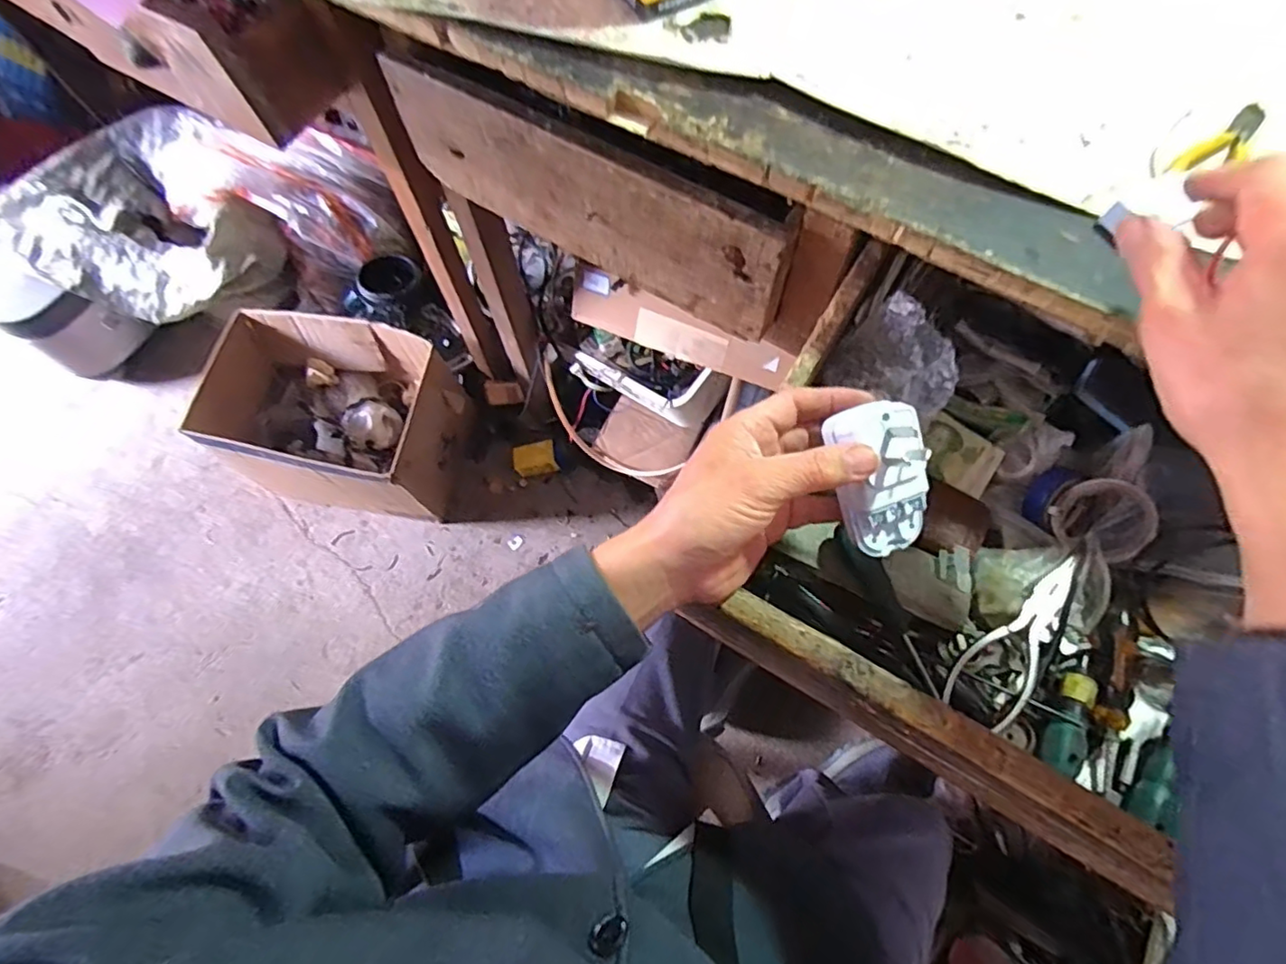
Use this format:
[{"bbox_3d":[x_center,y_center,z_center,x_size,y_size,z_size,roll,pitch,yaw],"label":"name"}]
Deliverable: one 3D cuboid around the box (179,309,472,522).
[{"bbox_3d":[-0.546,-0.115,1.098,0.413,0.245,0.291,20,71,7],"label":"box"}]

